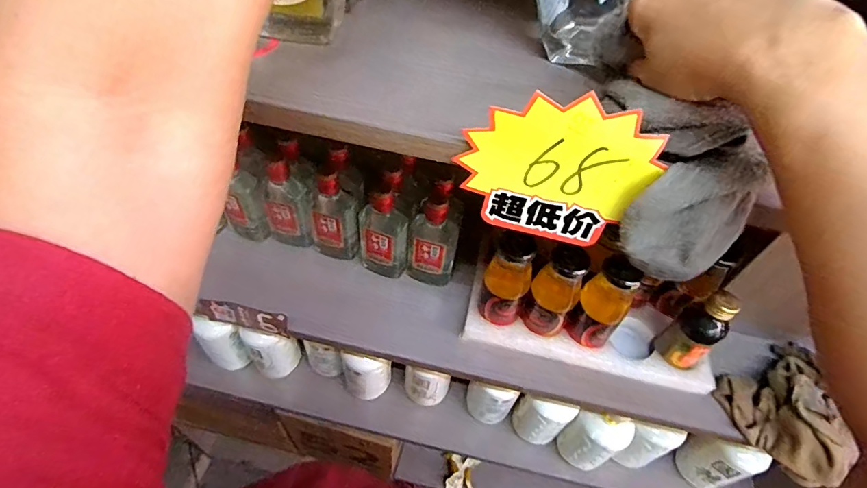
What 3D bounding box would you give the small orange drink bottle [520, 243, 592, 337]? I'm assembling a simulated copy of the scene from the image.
[{"bbox_3d":[0.135,0.052,0.492,0.048,0.117,0.043,25,53,15],"label":"small orange drink bottle"}]

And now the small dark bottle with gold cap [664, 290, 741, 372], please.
[{"bbox_3d":[0.289,0.098,0.489,0.040,0.115,0.046,-28,58,-25],"label":"small dark bottle with gold cap"}]

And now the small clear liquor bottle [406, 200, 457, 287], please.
[{"bbox_3d":[-0.001,0.001,0.549,0.062,0.144,0.035,10,51,2],"label":"small clear liquor bottle"}]

